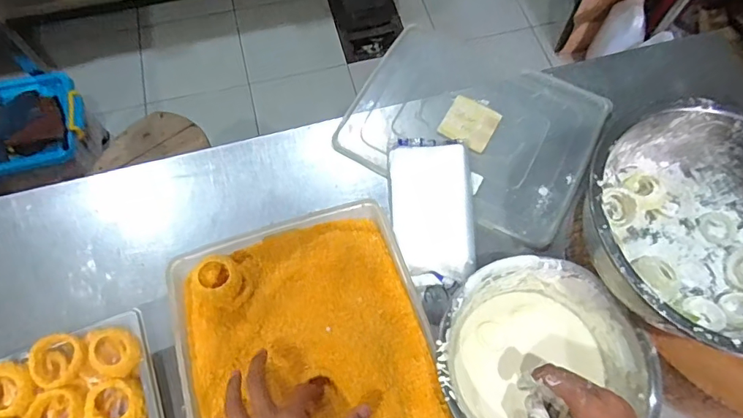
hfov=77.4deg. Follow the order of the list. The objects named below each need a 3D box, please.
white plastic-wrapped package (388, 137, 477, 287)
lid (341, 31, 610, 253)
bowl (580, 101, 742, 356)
[{"bbox_3d":[0.088,-0.003,0.655,0.116,0.030,0.224,-3,67,-2],"label":"white plastic-wrapped package"},{"bbox_3d":[0.154,-0.139,0.721,0.360,0.033,0.289,28,69,11],"label":"lid"},{"bbox_3d":[0.363,0.030,0.519,0.271,0.110,0.261,0,67,-1],"label":"bowl"}]

